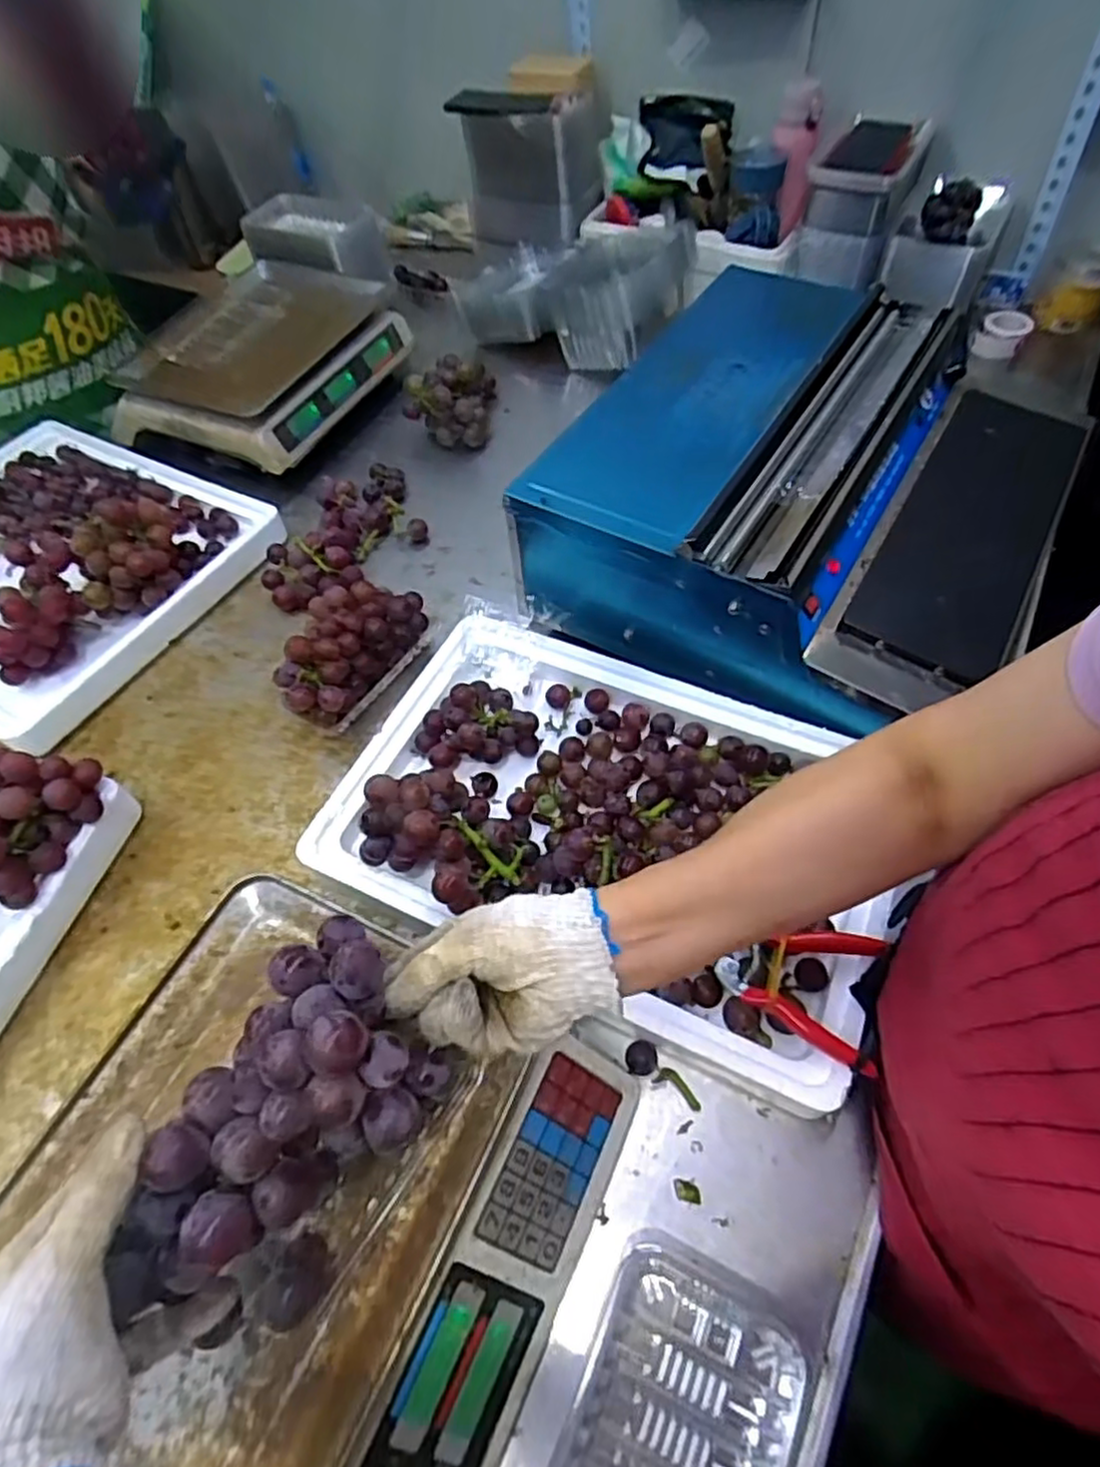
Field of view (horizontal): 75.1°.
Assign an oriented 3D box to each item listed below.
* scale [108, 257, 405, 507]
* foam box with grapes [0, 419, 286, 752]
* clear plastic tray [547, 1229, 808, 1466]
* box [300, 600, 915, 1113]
[{"bbox_3d":[-0.400,-0.522,1.010,0.294,0.096,0.342,20,62,19],"label":"scale"},{"bbox_3d":[-0.599,-0.211,0.831,0.425,0.105,0.384,20,62,19],"label":"foam box with grapes"},{"bbox_3d":[0.066,0.408,0.398,0.123,0.033,0.196,18,61,18],"label":"clear plastic tray"},{"bbox_3d":[0.047,0.051,0.597,0.452,0.095,0.310,19,61,19],"label":"box"}]

